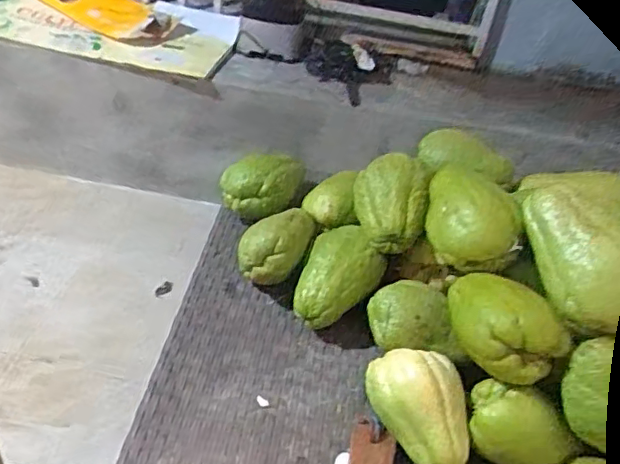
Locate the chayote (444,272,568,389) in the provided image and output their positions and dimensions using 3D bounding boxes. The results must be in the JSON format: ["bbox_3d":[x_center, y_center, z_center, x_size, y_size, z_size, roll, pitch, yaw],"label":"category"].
[{"bbox_3d":[0.178,0.084,0.567,0.073,0.061,0.126,-22,48,-31],"label":"chayote"}]

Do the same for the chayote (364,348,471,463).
[{"bbox_3d":[0.112,0.171,0.584,0.082,0.080,0.123,-25,49,-32],"label":"chayote"}]

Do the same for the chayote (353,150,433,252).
[{"bbox_3d":[0.093,-0.039,0.689,0.086,0.065,0.105,13,40,6],"label":"chayote"}]

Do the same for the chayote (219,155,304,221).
[{"bbox_3d":[-0.065,-0.063,0.798,0.110,0.061,0.071,5,40,-4],"label":"chayote"}]

